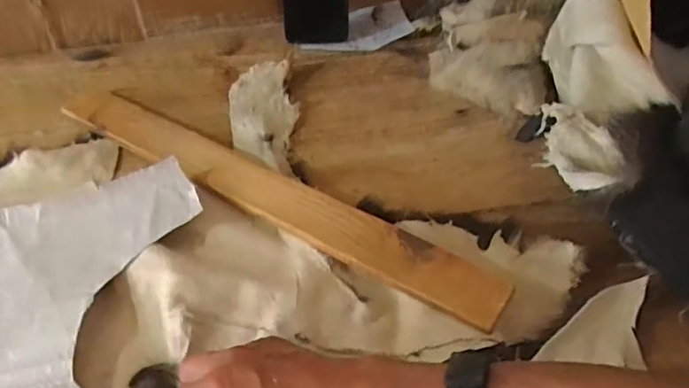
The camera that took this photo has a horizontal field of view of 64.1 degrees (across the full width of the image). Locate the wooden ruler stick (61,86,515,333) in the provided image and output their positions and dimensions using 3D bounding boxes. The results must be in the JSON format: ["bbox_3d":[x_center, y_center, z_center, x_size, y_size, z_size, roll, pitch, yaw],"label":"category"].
[{"bbox_3d":[-0.080,-0.006,0.491,0.463,0.009,0.044,26,65,23],"label":"wooden ruler stick"}]

